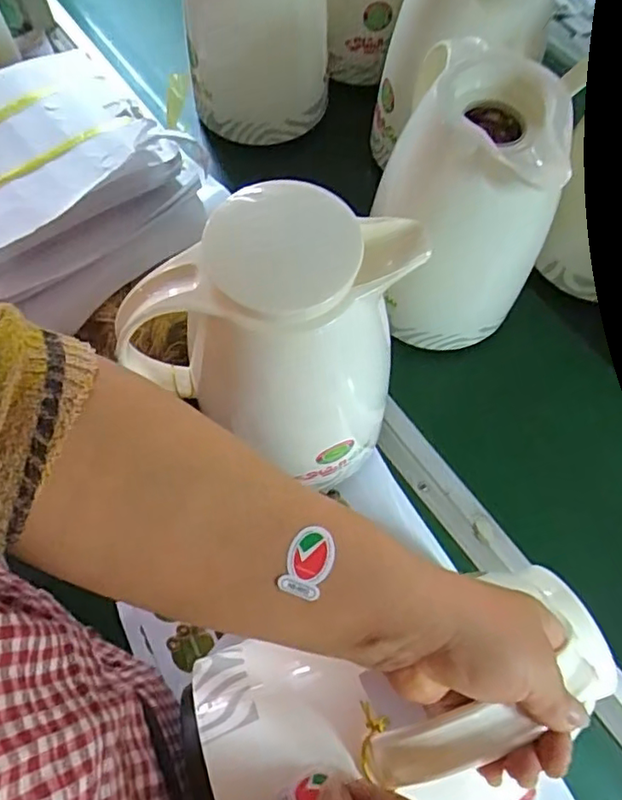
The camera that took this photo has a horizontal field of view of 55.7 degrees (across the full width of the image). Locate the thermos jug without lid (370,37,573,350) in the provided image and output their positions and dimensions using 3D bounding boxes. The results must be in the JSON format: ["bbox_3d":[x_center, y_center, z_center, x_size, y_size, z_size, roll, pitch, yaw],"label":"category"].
[{"bbox_3d":[0.126,-0.162,0.508,0.121,0.203,0.166,3,66,-2],"label":"thermos jug without lid"}]

